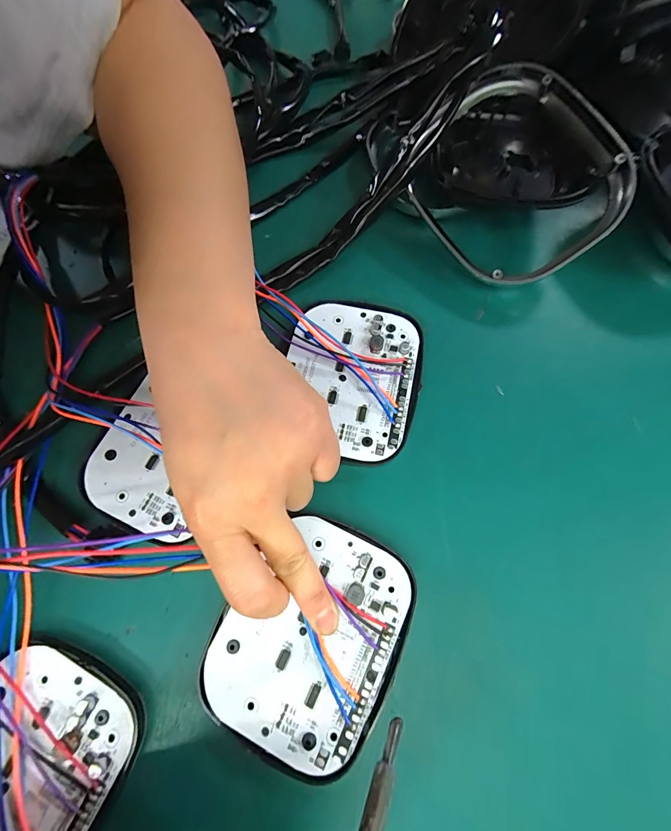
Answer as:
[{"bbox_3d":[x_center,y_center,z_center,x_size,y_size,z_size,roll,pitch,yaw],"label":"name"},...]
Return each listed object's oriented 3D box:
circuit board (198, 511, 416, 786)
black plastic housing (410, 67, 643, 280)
[{"bbox_3d":[-0.012,0.111,0.183,0.085,0.006,0.107,25,73,9],"label":"circuit board"},{"bbox_3d":[0.121,-0.164,0.249,0.116,0.061,0.143,-33,73,-10],"label":"black plastic housing"}]

